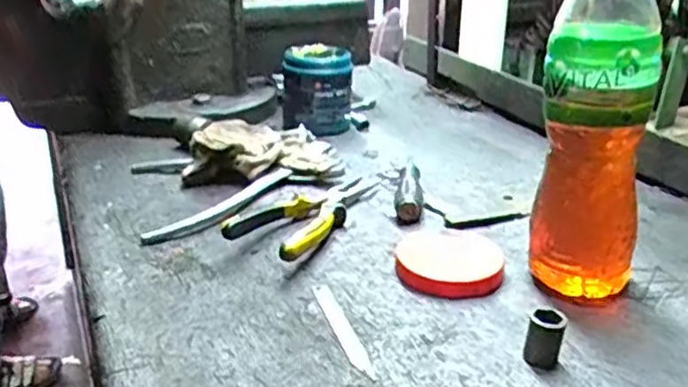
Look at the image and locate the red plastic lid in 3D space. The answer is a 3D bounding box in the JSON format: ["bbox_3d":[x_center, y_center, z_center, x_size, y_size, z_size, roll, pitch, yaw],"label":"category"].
[{"bbox_3d":[0.090,0.054,0.565,0.087,0.016,0.102,3,24,12],"label":"red plastic lid"}]

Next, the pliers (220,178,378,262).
[{"bbox_3d":[-0.035,0.015,0.653,0.086,0.029,0.192,11,27,27],"label":"pliers"}]

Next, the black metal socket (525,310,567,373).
[{"bbox_3d":[0.135,0.098,0.448,0.024,0.035,0.019,7,25,21],"label":"black metal socket"}]

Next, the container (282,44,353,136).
[{"bbox_3d":[-0.034,-0.132,0.882,0.098,0.108,0.096,-1,26,-3],"label":"container"}]

